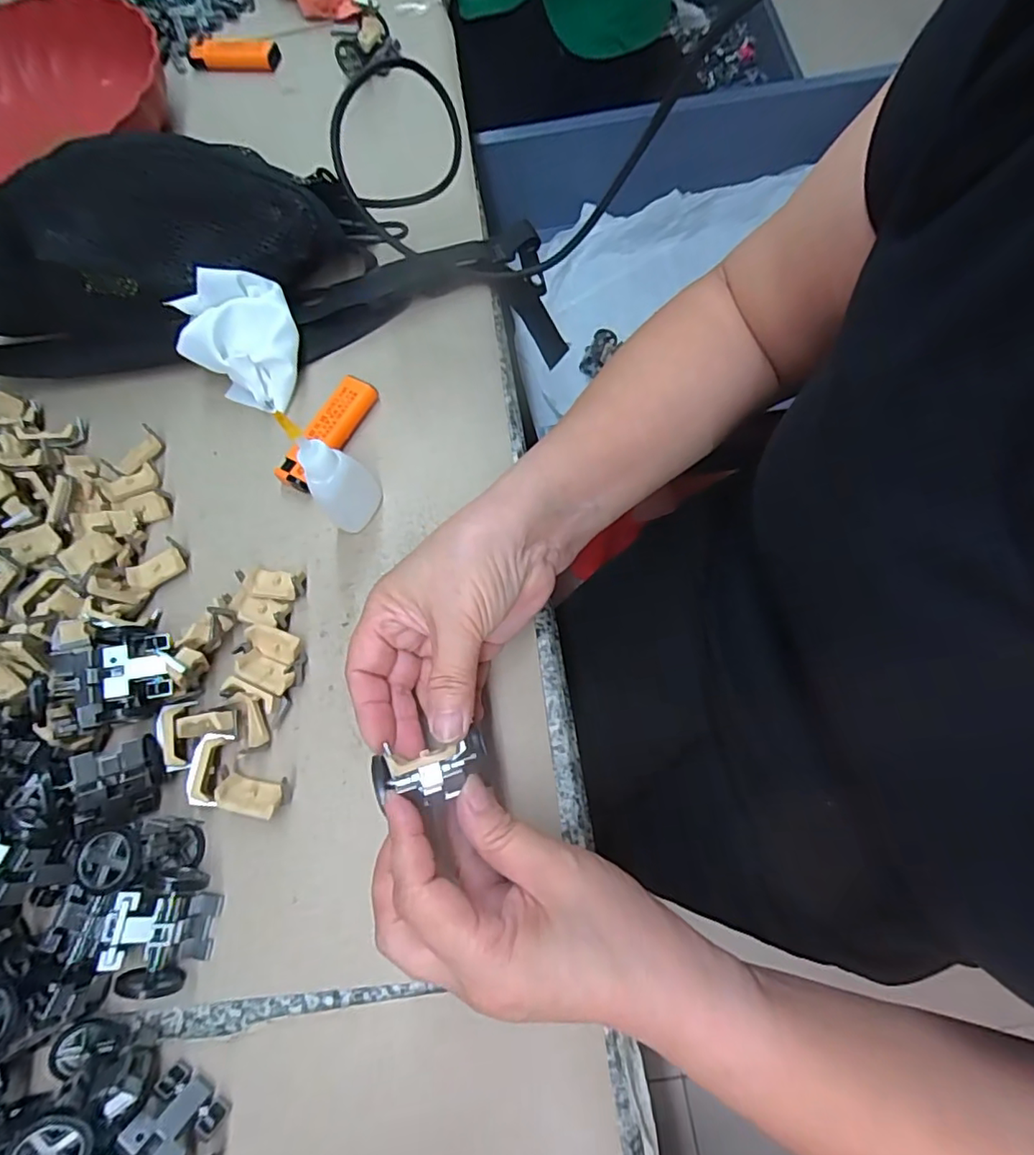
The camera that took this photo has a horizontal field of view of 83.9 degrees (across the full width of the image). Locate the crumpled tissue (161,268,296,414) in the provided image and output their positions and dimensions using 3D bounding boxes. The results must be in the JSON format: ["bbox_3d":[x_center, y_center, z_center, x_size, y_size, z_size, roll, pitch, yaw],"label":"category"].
[{"bbox_3d":[-0.173,-0.152,0.368,0.072,0.048,0.076,-38,71,-8],"label":"crumpled tissue"}]

